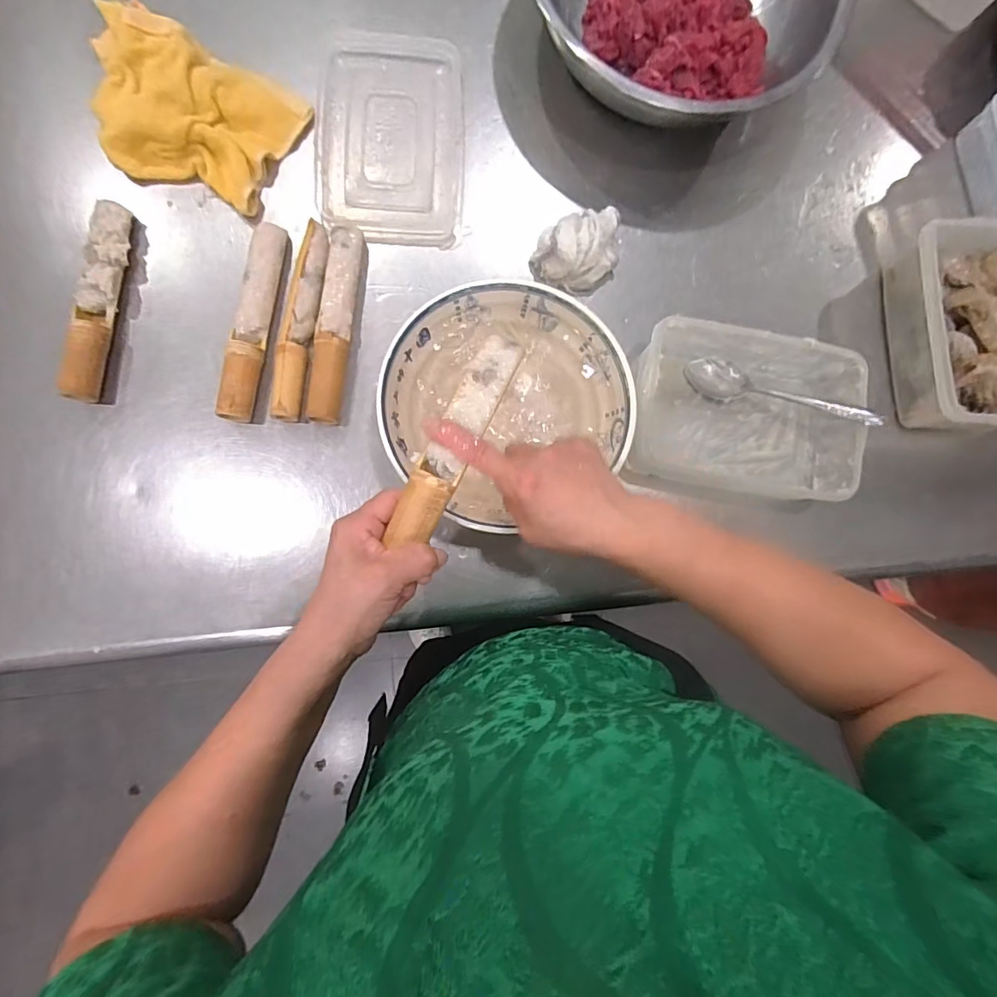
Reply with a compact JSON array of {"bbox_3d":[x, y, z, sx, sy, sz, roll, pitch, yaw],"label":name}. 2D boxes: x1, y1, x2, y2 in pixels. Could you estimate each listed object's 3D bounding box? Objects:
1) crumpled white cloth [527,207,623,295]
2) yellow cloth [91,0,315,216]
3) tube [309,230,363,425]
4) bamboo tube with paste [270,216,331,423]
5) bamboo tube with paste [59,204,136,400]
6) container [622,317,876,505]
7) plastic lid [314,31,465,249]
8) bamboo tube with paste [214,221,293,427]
[{"bbox_3d":[0.089,-0.260,0.533,0.100,0.040,0.073,-37,90,-7],"label":"crumpled white cloth"},{"bbox_3d":[-0.324,-0.390,0.508,0.220,0.033,0.150,26,83,-2],"label":"yellow cloth"},{"bbox_3d":[-0.160,-0.172,0.500,0.030,0.034,0.198,6,84,-4],"label":"tube"},{"bbox_3d":[-0.192,-0.171,0.499,0.029,0.032,0.194,10,84,-4],"label":"bamboo tube with paste"},{"bbox_3d":[-0.380,-0.189,0.482,0.028,0.040,0.195,6,84,-4],"label":"bamboo tube with paste"},{"bbox_3d":[0.239,-0.083,0.507,0.212,0.074,0.152,8,85,-5],"label":"container"},{"bbox_3d":[-0.114,-0.376,0.539,0.151,0.020,0.207,-1,91,-7],"label":"plastic lid"},{"bbox_3d":[-0.237,-0.172,0.492,0.030,0.031,0.198,8,84,-4],"label":"bamboo tube with paste"}]

